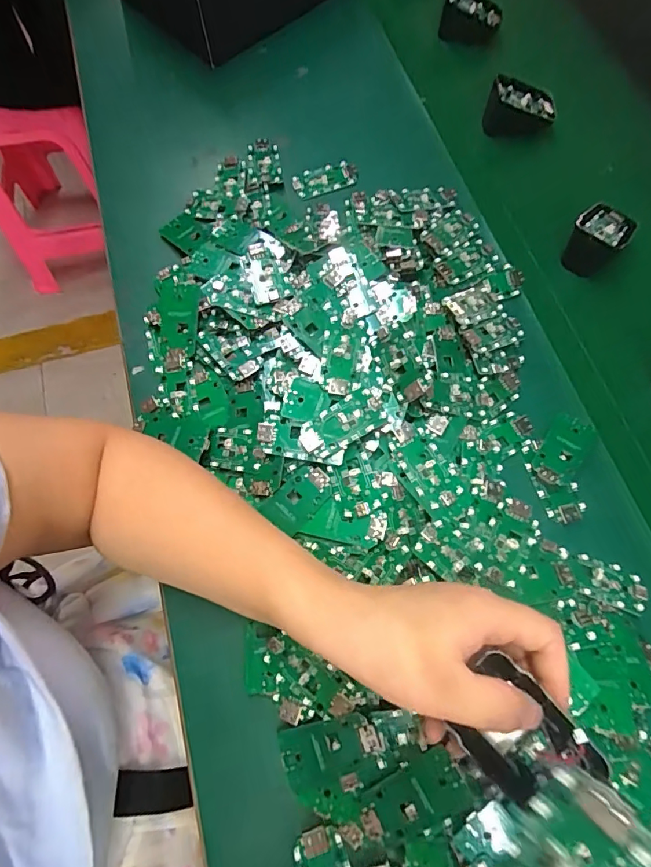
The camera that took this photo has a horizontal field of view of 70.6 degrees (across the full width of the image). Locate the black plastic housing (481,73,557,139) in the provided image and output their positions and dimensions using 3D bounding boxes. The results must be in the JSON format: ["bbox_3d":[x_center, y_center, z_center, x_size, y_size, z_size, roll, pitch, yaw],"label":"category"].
[{"bbox_3d":[0.201,-0.338,0.476,0.072,0.040,0.049,8,71,4],"label":"black plastic housing"}]

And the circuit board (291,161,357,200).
[{"bbox_3d":[0.001,-0.250,0.451,0.064,0.005,0.029,-18,71,-5],"label":"circuit board"}]

